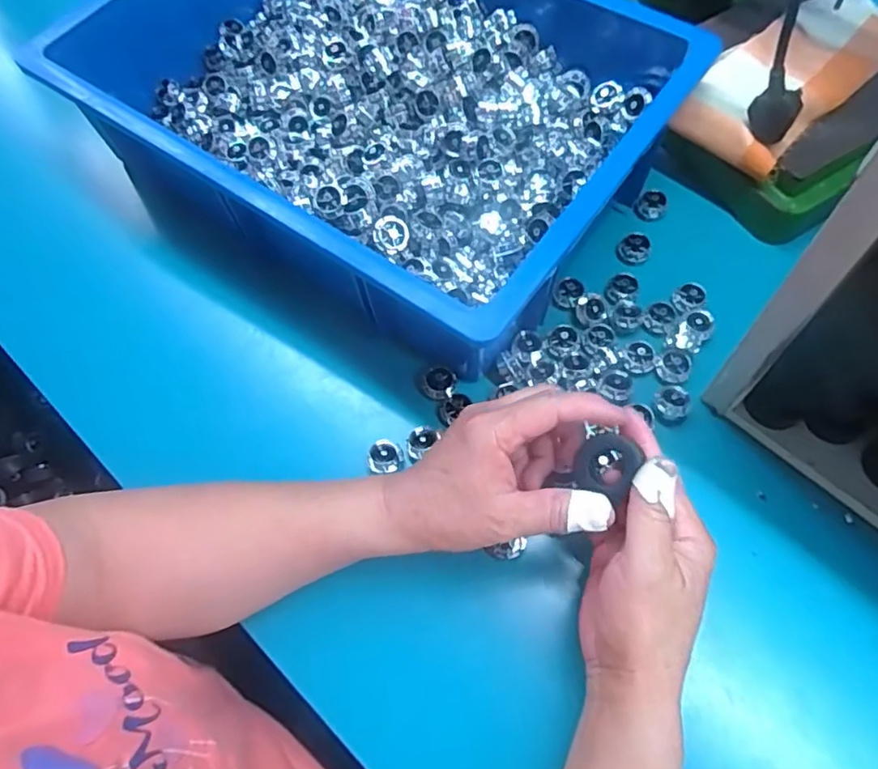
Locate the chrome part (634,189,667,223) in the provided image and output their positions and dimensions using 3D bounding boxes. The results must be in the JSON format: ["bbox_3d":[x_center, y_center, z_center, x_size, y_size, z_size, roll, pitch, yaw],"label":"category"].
[{"bbox_3d":[0.174,-0.147,0.512,0.023,0.014,0.021,23,70,14],"label":"chrome part"}]

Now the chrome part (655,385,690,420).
[{"bbox_3d":[0.160,0.012,0.427,0.021,0.013,0.026,34,72,17],"label":"chrome part"}]

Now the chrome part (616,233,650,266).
[{"bbox_3d":[0.154,-0.107,0.495,0.023,0.017,0.019,27,71,15],"label":"chrome part"}]

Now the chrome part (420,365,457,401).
[{"bbox_3d":[-0.001,-0.003,0.451,0.025,0.007,0.026,5,66,7],"label":"chrome part"}]

